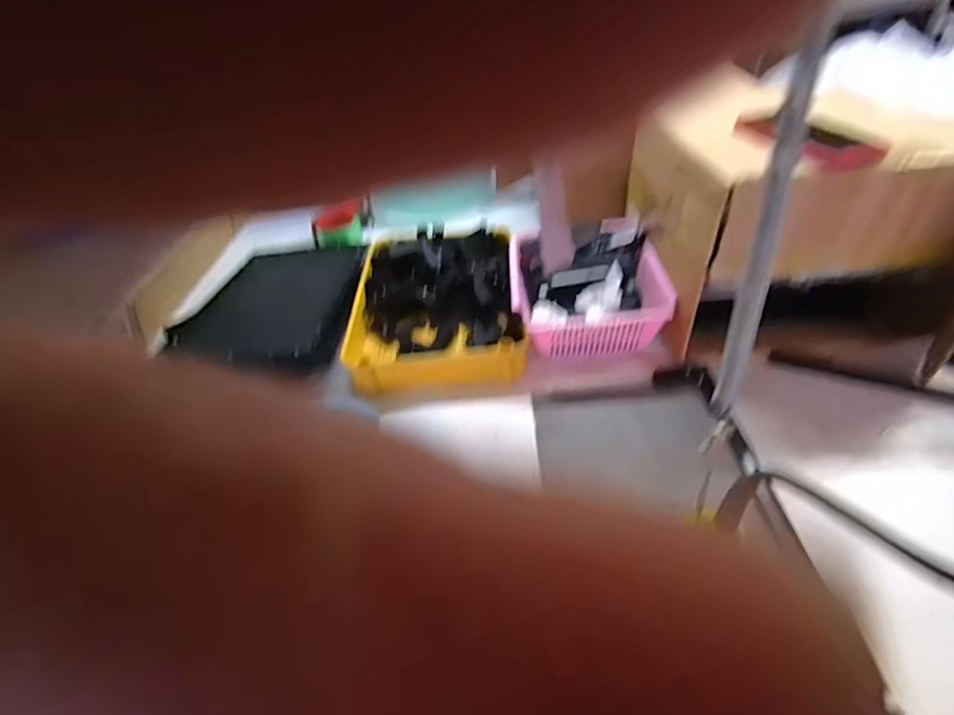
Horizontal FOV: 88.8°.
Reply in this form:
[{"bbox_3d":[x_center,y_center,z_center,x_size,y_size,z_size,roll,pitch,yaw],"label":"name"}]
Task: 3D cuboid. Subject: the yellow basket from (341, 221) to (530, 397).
[{"bbox_3d":[-0.066,-0.098,0.815,0.266,0.079,0.368,-6,40,2],"label":"yellow basket"}]

